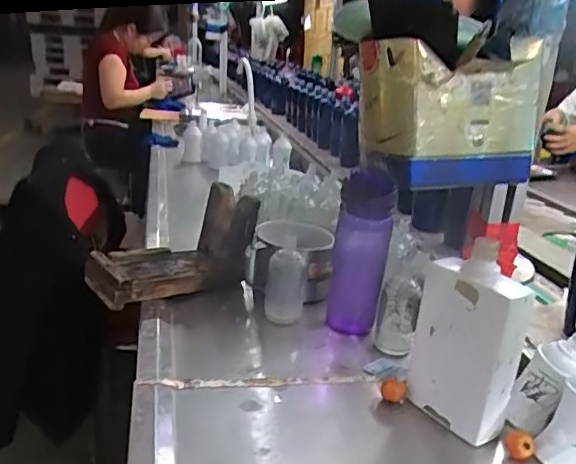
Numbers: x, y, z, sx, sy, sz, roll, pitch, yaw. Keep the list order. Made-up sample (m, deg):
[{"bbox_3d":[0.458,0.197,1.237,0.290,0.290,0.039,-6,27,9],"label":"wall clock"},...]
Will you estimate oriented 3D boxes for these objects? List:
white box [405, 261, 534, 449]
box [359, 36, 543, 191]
[{"bbox_3d":[0.191,0.124,0.621,0.053,0.171,0.111,-9,23,-30],"label":"white box"},{"bbox_3d":[0.159,-0.125,0.600,0.165,0.129,0.112,-3,20,-16],"label":"box"}]

